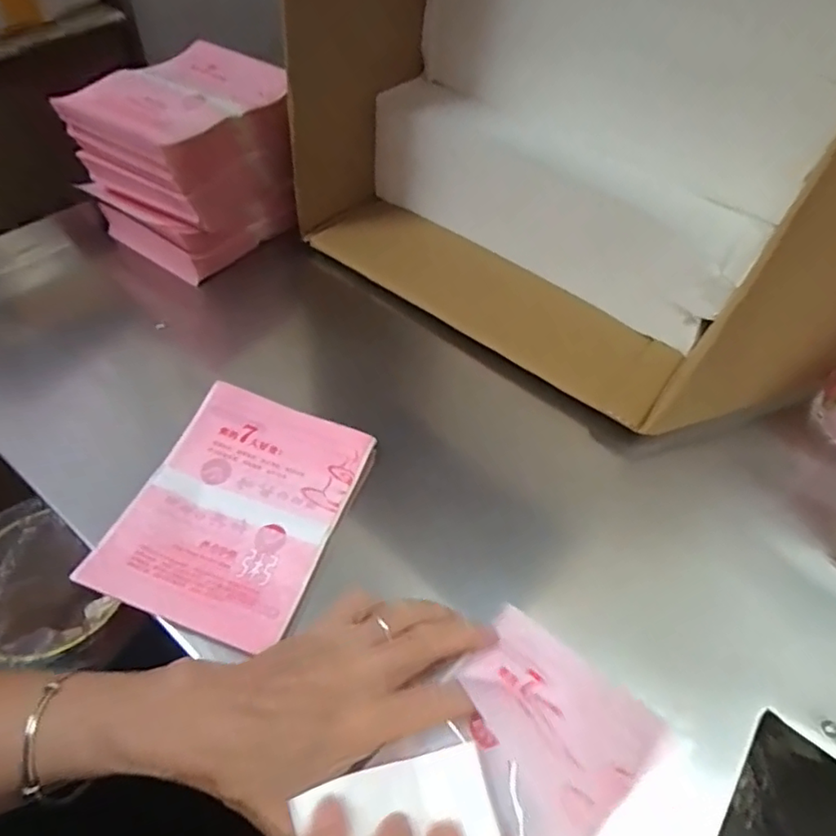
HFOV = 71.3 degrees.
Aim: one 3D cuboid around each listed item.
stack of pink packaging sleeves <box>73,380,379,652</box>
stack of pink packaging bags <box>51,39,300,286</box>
[{"bbox_3d":[-0.115,0.056,0.377,0.122,0.017,0.157,17,52,9],"label":"stack of pink packaging sleeves"},{"bbox_3d":[-0.199,-0.236,0.535,0.127,0.126,0.159,31,56,19],"label":"stack of pink packaging bags"}]

